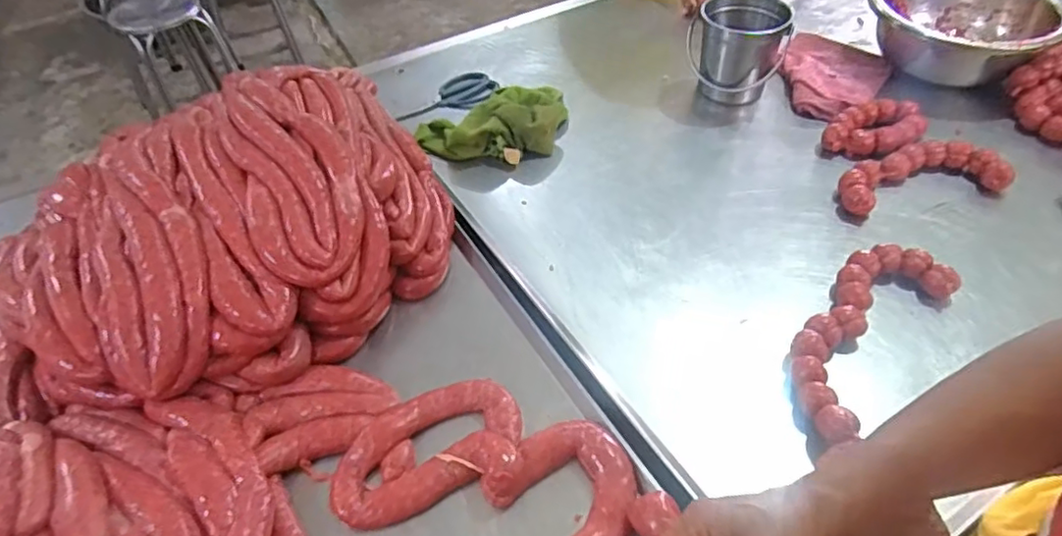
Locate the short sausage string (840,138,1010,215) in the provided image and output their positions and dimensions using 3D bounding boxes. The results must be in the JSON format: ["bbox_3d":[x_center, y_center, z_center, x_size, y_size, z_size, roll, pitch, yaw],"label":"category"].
[{"bbox_3d":[0.528,-0.129,0.858,0.234,0.037,0.101,-10,49,-6],"label":"short sausage string"}]

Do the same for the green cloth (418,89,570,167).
[{"bbox_3d":[-0.048,-0.223,0.972,0.244,0.064,0.162,-23,51,-16],"label":"green cloth"}]

